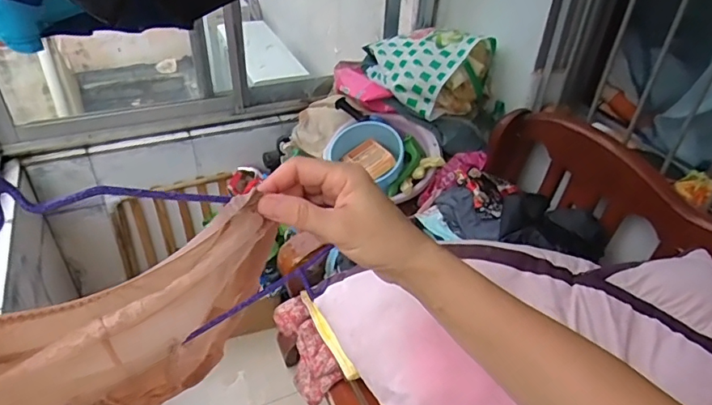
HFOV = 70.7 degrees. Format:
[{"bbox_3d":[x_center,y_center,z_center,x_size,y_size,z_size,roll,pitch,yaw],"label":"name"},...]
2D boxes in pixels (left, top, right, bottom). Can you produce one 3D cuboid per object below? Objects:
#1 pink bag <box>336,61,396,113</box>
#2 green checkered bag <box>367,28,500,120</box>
[{"bbox_3d":[0.008,-0.349,1.587,0.100,0.093,0.275,-17,42,-24],"label":"pink bag"},{"bbox_3d":[0.199,-0.412,1.503,0.376,0.193,0.197,25,42,25],"label":"green checkered bag"}]

